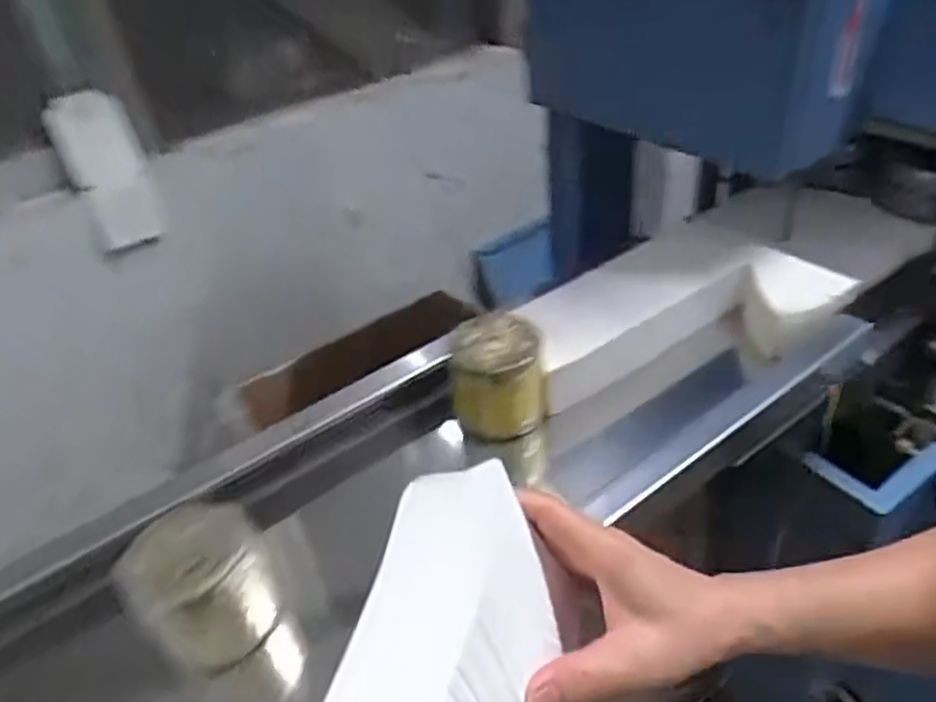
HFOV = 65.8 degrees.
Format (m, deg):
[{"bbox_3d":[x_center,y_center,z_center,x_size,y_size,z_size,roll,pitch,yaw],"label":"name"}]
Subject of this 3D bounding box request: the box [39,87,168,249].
[{"bbox_3d":[-0.687,-0.344,1.384,0.131,0.274,0.075,-20,39,-16],"label":"box"}]

